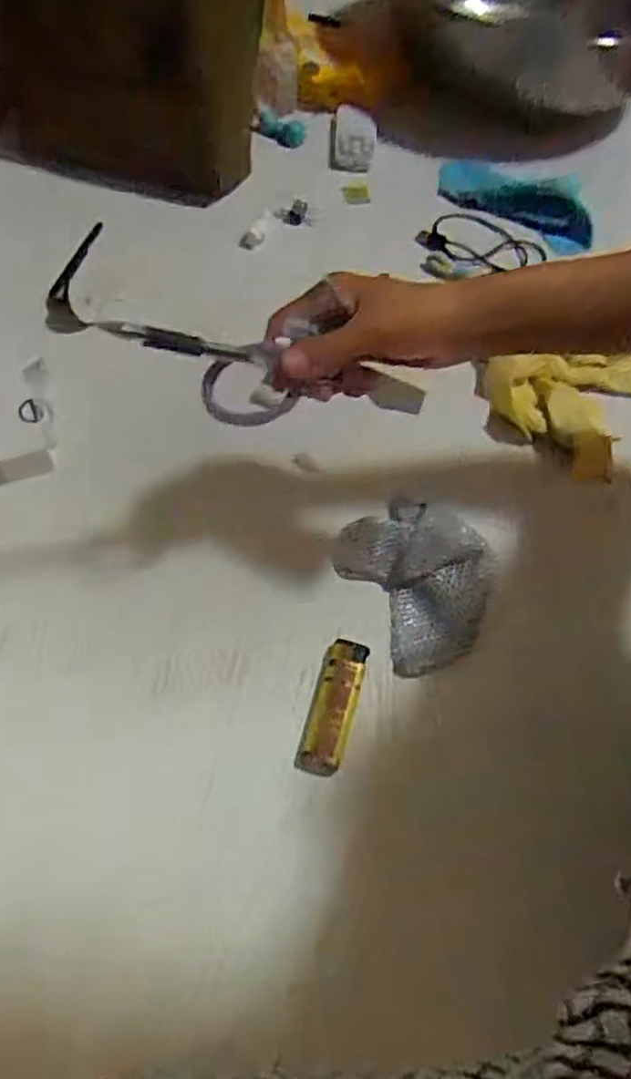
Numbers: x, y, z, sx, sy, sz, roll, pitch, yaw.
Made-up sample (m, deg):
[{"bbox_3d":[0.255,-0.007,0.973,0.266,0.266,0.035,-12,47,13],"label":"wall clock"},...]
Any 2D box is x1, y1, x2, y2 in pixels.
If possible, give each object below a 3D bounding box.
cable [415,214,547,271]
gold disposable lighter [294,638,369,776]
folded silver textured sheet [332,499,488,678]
[{"bbox_3d":[0.161,-0.287,0.691,0.110,0.010,0.070,32,68,18],"label":"cable"},{"bbox_3d":[0.011,0.104,0.442,0.026,0.022,0.085,13,63,10],"label":"gold disposable lighter"},{"bbox_3d":[0.070,0.025,0.479,0.086,0.027,0.112,-26,64,-10],"label":"folded silver textured sheet"}]

